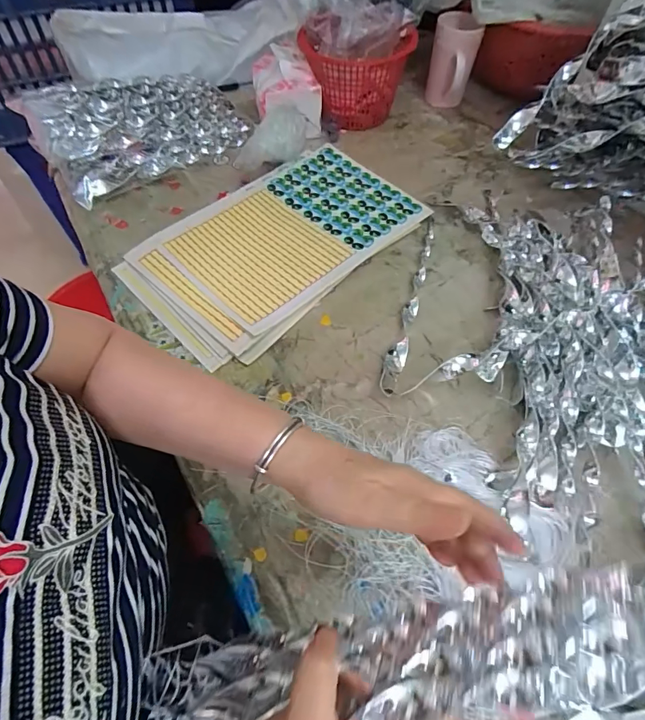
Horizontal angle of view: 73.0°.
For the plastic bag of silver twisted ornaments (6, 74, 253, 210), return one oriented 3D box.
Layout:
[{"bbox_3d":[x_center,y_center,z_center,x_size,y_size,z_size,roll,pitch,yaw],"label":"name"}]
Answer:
[{"bbox_3d":[-0.274,-0.364,0.667,0.302,0.048,0.184,-35,89,-26],"label":"plastic bag of silver twisted ornaments"}]

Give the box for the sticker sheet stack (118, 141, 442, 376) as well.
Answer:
[{"bbox_3d":[-0.062,-0.166,0.596,0.235,0.017,0.374,38,65,23],"label":"sticker sheet stack"}]

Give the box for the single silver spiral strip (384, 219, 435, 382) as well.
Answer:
[{"bbox_3d":[0.118,-0.089,0.542,0.022,0.015,0.265,16,58,11],"label":"single silver spiral strip"}]

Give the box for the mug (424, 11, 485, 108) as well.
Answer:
[{"bbox_3d":[0.222,-0.509,0.751,0.076,0.113,0.098,12,57,8],"label":"mug"}]

